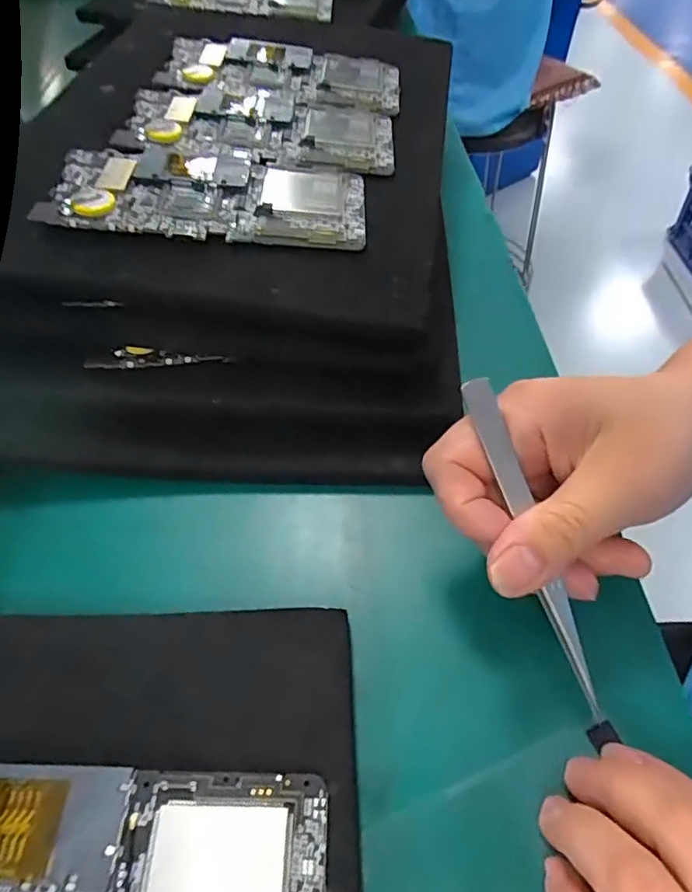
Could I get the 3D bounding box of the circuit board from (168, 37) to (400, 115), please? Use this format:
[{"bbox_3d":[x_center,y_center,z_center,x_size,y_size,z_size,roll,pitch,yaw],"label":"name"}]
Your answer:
[{"bbox_3d":[-0.039,-0.246,0.376,0.150,0.007,0.069,4,59,-4],"label":"circuit board"}]

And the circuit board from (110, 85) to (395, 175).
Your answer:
[{"bbox_3d":[-0.048,-0.188,0.330,0.149,0.004,0.079,4,56,-4],"label":"circuit board"}]

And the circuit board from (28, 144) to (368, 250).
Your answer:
[{"bbox_3d":[-0.066,-0.128,0.284,0.150,0.006,0.077,5,54,-4],"label":"circuit board"}]

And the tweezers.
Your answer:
[{"bbox_3d":[0.066,0.034,0.199,0.011,0.005,0.122,-20,90,-11],"label":"tweezers"}]

